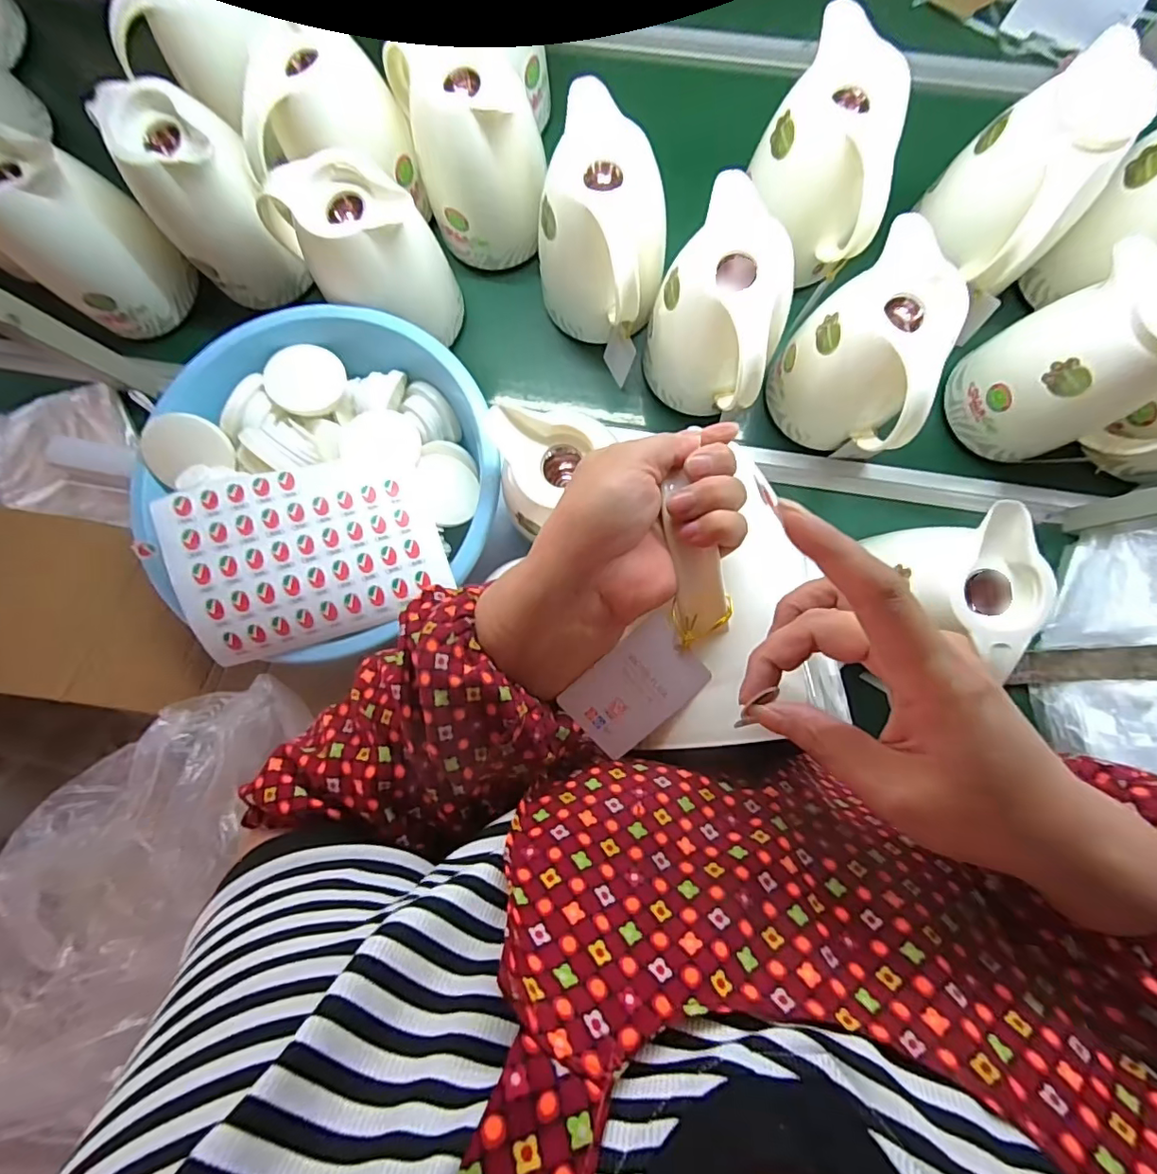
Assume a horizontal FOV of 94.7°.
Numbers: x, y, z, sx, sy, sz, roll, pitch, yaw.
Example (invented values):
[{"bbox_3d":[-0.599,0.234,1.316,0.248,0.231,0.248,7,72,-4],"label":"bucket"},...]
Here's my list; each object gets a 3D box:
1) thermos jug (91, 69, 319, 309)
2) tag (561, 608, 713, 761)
[{"bbox_3d":[-0.411,-0.432,0.600,0.126,0.178,0.147,-43,86,-2],"label":"thermos jug"},{"bbox_3d":[0.031,0.052,0.280,0.069,0.004,0.049,-41,105,0],"label":"tag"}]

